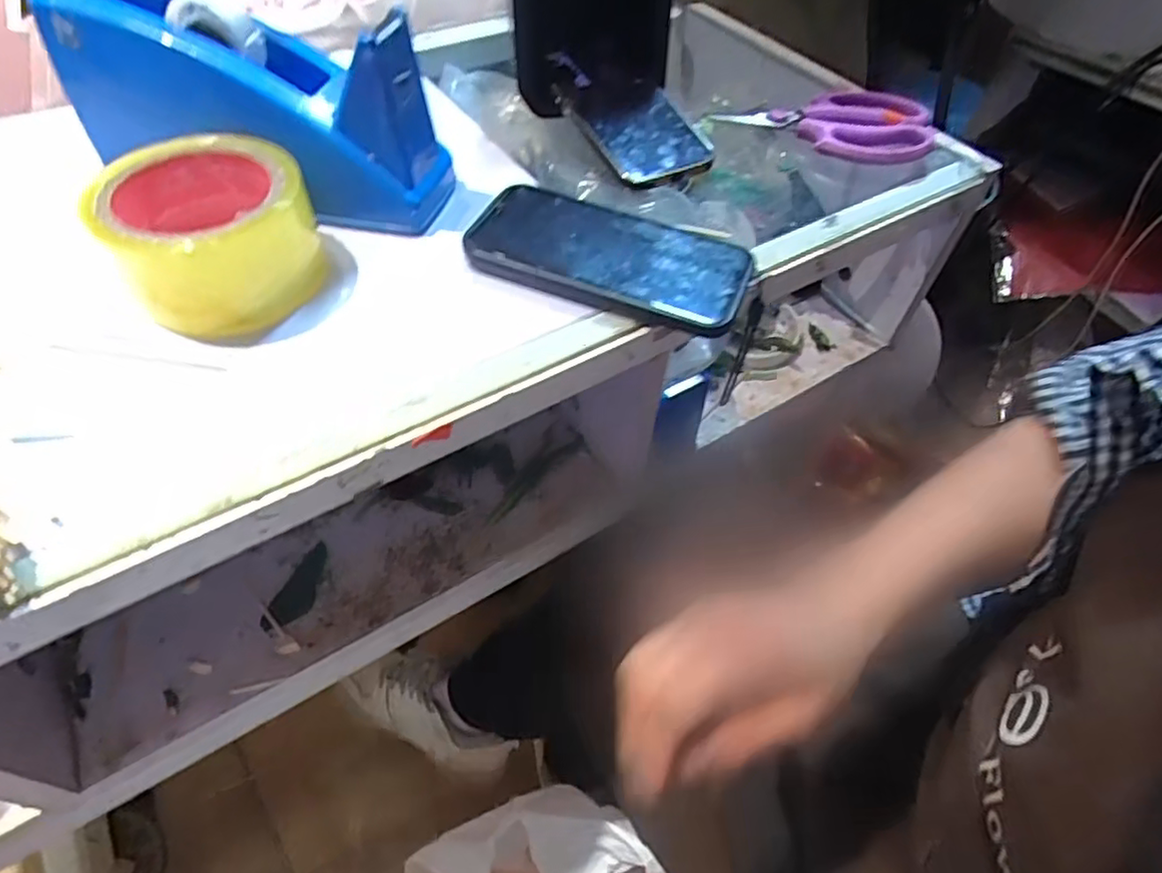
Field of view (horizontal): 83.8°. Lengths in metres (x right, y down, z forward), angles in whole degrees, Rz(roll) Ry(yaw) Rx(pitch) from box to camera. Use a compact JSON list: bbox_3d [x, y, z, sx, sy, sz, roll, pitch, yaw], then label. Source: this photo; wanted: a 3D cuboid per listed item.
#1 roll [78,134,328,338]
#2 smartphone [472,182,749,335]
[{"bbox_3d":[-0.192,-0.107,0.343,0.096,0.054,0.096,-14,55,-14],"label":"roll"},{"bbox_3d":[0.017,-0.106,0.377,0.157,0.013,0.081,17,53,9],"label":"smartphone"}]

